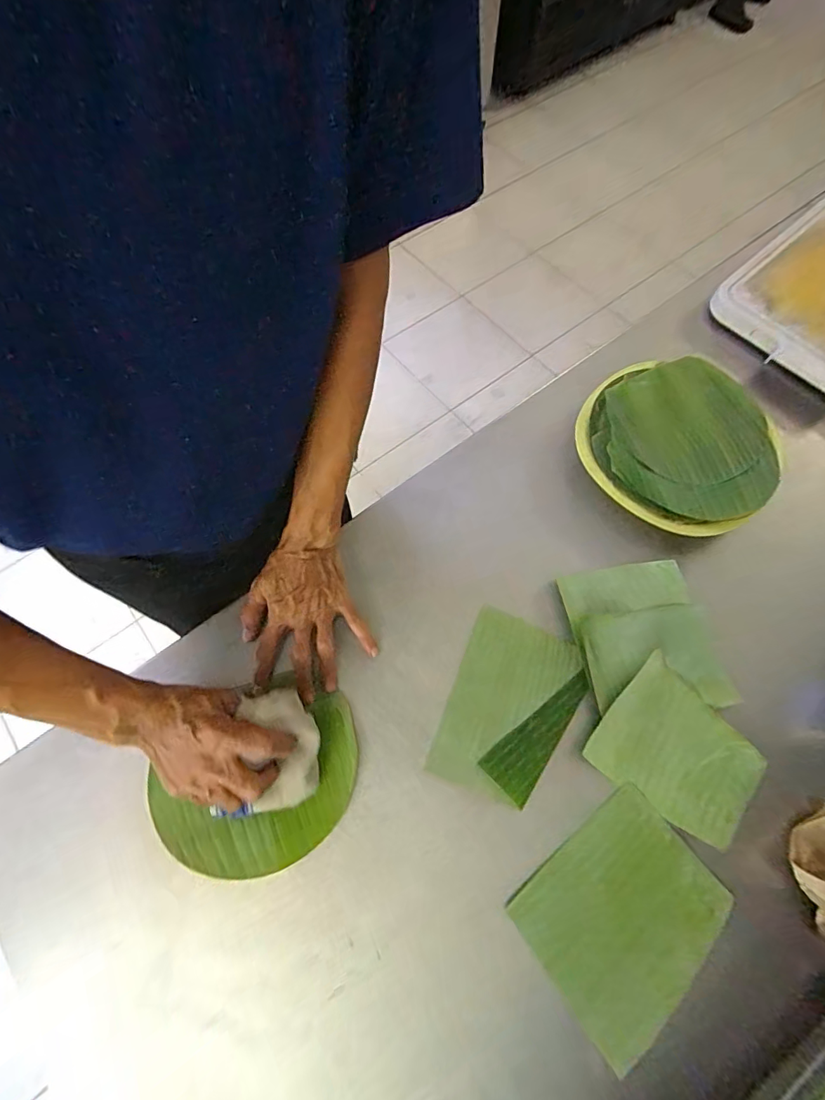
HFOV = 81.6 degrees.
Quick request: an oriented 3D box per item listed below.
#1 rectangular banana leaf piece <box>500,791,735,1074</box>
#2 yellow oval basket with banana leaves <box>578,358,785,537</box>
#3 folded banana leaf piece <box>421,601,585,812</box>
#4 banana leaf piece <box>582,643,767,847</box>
[{"bbox_3d":[0.188,0.325,0.428,0.165,0.014,0.137,-37,71,-14],"label":"rectangular banana leaf piece"},{"bbox_3d":[0.326,-0.129,0.592,0.240,0.040,0.242,-23,69,-9],"label":"yellow oval basket with banana leaves"},{"bbox_3d":[0.099,0.159,0.487,0.119,0.014,0.174,22,69,10],"label":"folded banana leaf piece"},{"bbox_3d":[0.260,0.192,0.468,0.131,0.021,0.128,38,73,15],"label":"banana leaf piece"}]

